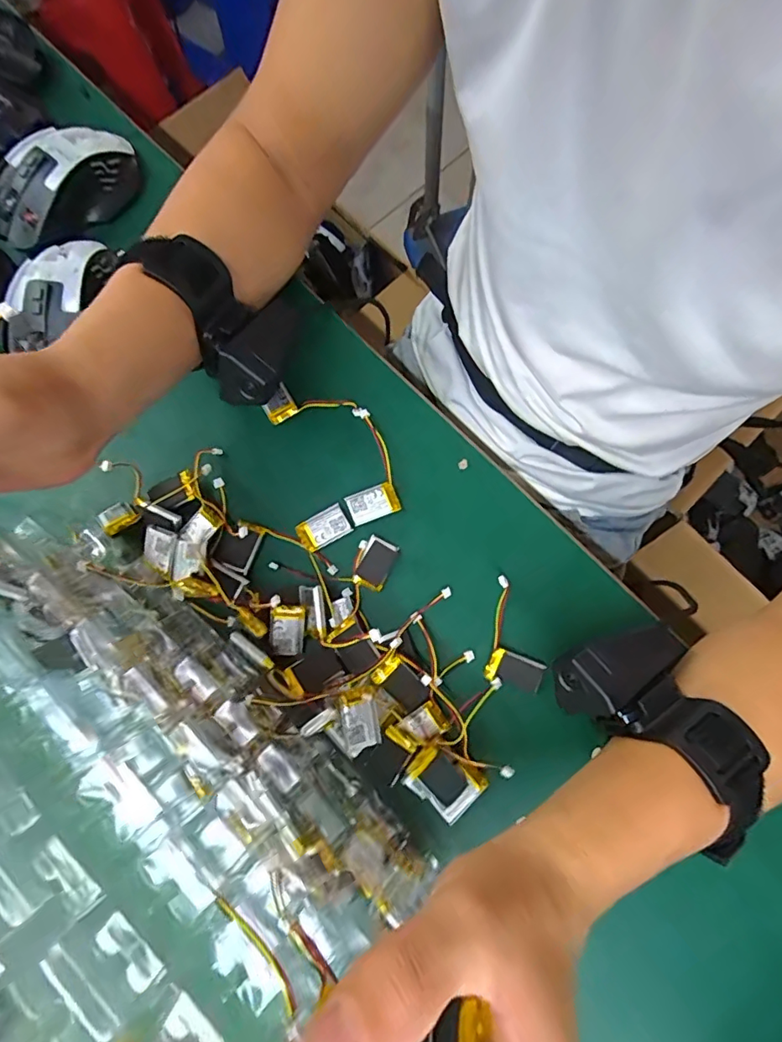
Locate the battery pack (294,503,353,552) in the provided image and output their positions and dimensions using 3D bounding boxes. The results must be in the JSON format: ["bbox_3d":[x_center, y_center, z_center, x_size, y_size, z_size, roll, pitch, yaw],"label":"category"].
[{"bbox_3d":[-0.043,0.004,0.330,0.032,0.004,0.020,-28,78,-5],"label":"battery pack"}]

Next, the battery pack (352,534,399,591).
[{"bbox_3d":[-0.009,0.027,0.325,0.020,0.004,0.031,22,78,6],"label":"battery pack"}]

